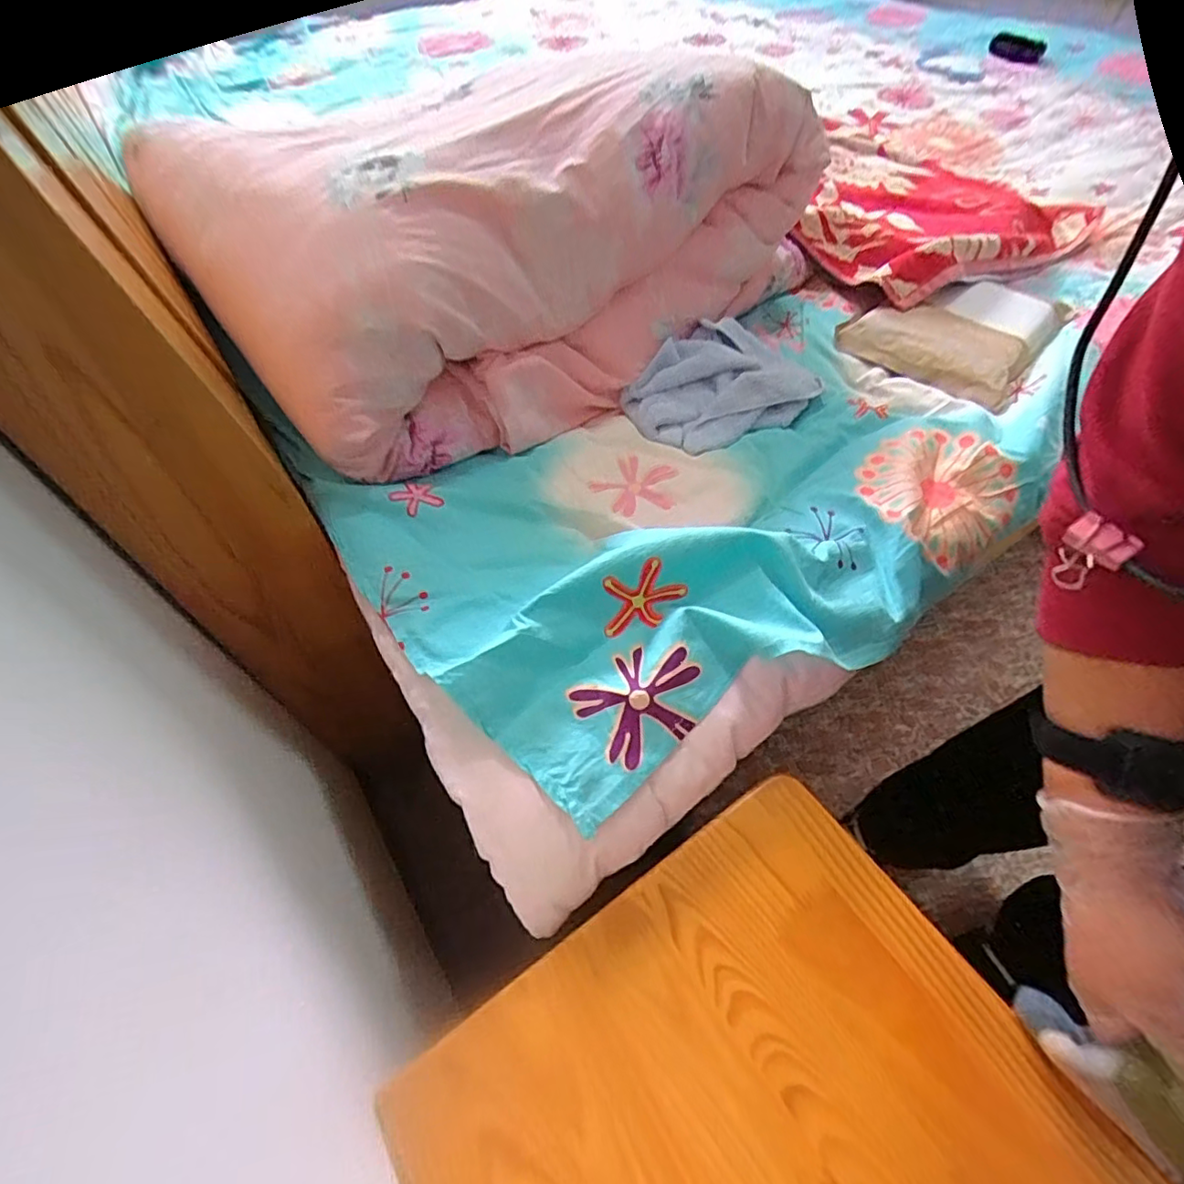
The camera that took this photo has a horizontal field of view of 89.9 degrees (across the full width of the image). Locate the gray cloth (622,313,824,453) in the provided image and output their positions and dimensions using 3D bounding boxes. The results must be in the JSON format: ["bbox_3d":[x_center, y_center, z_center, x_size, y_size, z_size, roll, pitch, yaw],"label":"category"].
[{"bbox_3d":[0.140,-0.230,0.655,0.198,0.051,0.135,-24,57,-14],"label":"gray cloth"}]

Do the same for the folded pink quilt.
[{"bbox_3d":[-0.122,-0.449,0.706,0.644,0.214,0.493,-35,60,-21],"label":"folded pink quilt"}]

